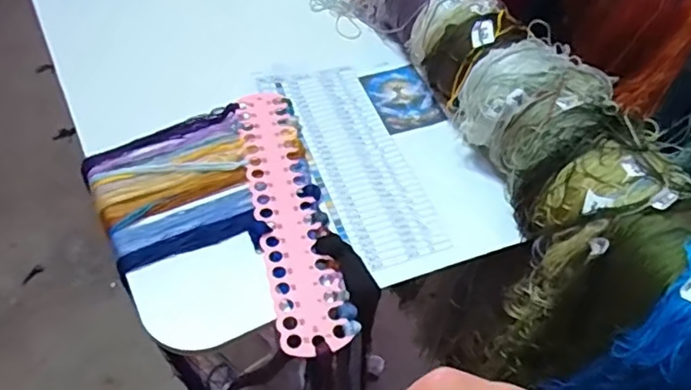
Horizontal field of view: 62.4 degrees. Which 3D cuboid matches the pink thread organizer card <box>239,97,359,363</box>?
[{"bbox_3d":[-0.055,0.010,0.516,0.053,0.005,0.279,-8,53,-13],"label":"pink thread organizer card"}]

